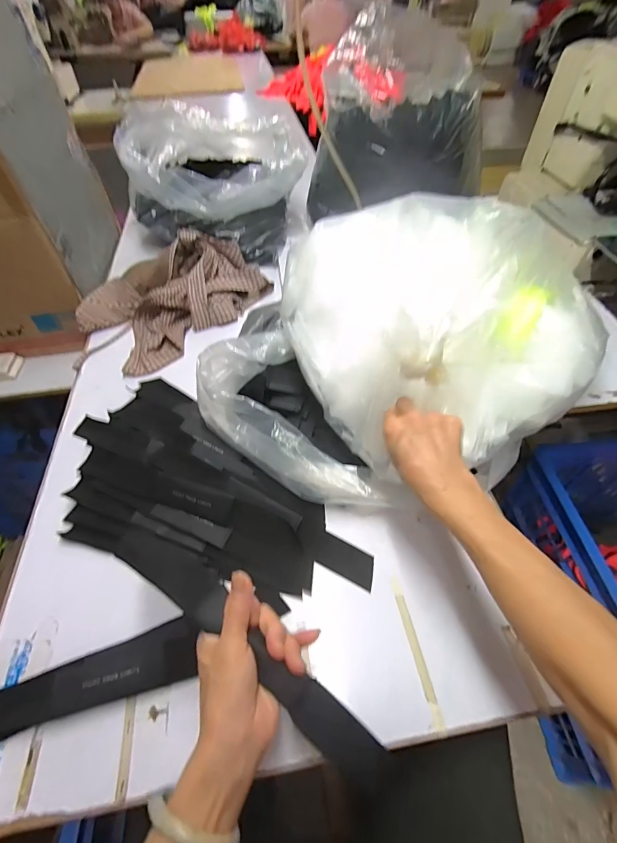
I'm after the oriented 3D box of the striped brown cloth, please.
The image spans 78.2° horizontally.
[{"bbox_3d":[-0.270,-0.262,0.755,0.227,0.104,0.343,36,59,26],"label":"striped brown cloth"}]

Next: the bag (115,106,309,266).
[{"bbox_3d":[-0.213,-0.585,0.916,0.383,0.207,0.322,9,51,9],"label":"bag"}]

